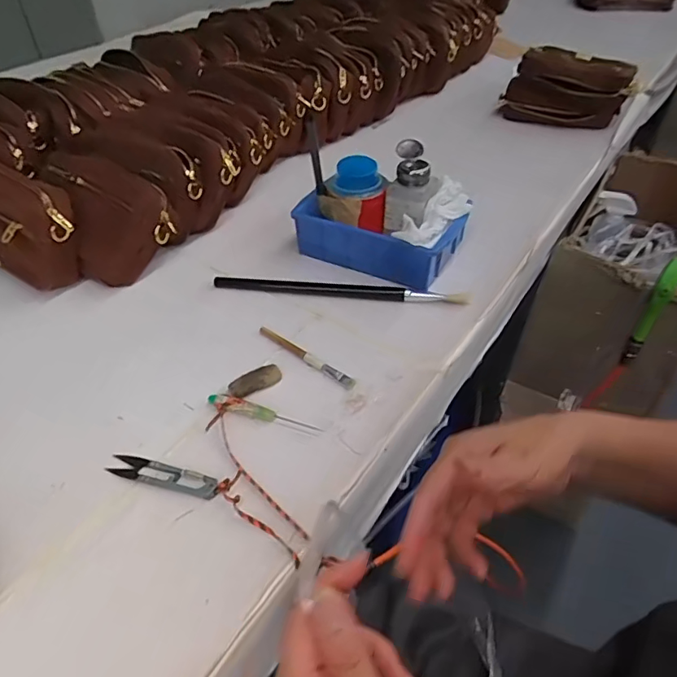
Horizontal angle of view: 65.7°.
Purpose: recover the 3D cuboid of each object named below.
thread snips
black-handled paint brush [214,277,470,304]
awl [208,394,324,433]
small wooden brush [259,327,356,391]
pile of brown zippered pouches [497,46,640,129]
[{"bbox_3d":[-0.148,0.114,0.441,0.099,0.004,0.022,9,45,14],"label":"thread snips"},{"bbox_3d":[0.000,-0.058,0.613,0.297,0.008,0.015,3,43,8],"label":"black-handled paint brush"},{"bbox_3d":[-0.070,0.067,0.483,0.114,0.009,0.016,11,45,16],"label":"awl"},{"bbox_3d":[-0.035,0.017,0.542,0.127,0.004,0.013,30,52,31],"label":"small wooden brush"},{"bbox_3d":[0.416,-0.455,0.962,0.213,0.110,0.071,25,50,24],"label":"pile of brown zippered pouches"}]

